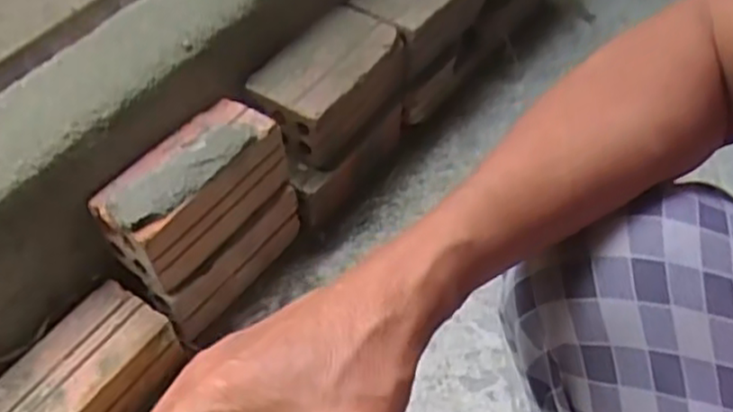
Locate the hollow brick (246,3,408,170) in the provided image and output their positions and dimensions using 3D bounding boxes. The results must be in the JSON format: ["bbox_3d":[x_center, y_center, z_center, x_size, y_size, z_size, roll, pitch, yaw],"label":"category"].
[{"bbox_3d":[-0.039,-0.130,0.750,0.106,0.078,0.177,28,55,21],"label":"hollow brick"}]

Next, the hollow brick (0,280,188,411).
[{"bbox_3d":[-0.243,0.155,0.595,0.088,0.064,0.167,28,56,21],"label":"hollow brick"}]

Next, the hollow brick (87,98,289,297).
[{"bbox_3d":[-0.151,-0.016,0.635,0.077,0.083,0.171,29,56,22],"label":"hollow brick"}]

